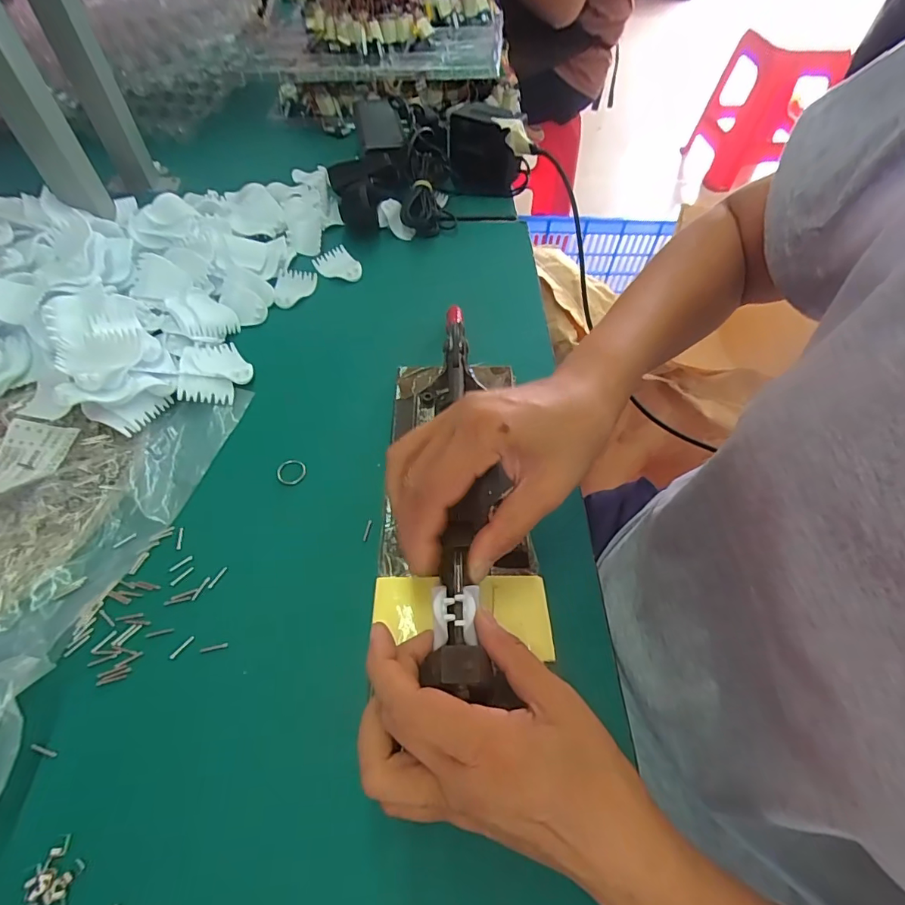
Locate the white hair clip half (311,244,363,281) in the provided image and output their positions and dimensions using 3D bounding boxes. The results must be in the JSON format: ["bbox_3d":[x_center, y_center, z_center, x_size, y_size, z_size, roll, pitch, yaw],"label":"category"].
[{"bbox_3d":[-0.117,-0.189,0.496,0.037,0.018,0.049,-34,63,-22],"label":"white hair clip half"}]

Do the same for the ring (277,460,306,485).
[{"bbox_3d":[-0.121,0.014,0.359,0.020,0.006,0.022,-8,56,-8],"label":"ring"}]

